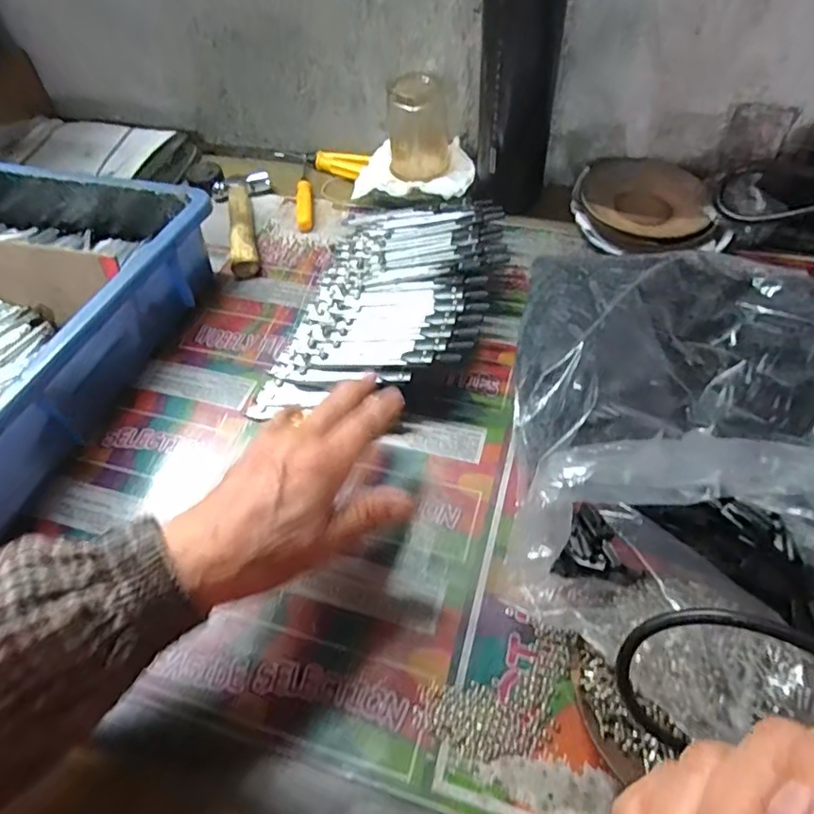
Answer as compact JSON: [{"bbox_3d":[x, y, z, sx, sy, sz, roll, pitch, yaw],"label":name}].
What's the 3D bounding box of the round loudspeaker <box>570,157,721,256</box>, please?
[{"bbox_3d":[0.214,-0.187,0.508,0.119,0.024,0.120,-2,52,2],"label":"round loudspeaker"}]

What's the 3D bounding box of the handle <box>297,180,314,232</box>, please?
[{"bbox_3d":[-0.104,-0.207,0.567,0.014,0.018,0.069,-5,52,0],"label":"handle"}]

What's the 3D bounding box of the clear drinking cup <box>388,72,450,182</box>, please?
[{"bbox_3d":[0.012,-0.273,0.536,0.060,0.079,0.057,0,52,4],"label":"clear drinking cup"}]

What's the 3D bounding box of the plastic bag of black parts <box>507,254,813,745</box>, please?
[{"bbox_3d":[0.191,0.010,0.333,0.244,0.076,0.287,4,52,7],"label":"plastic bag of black parts"}]

